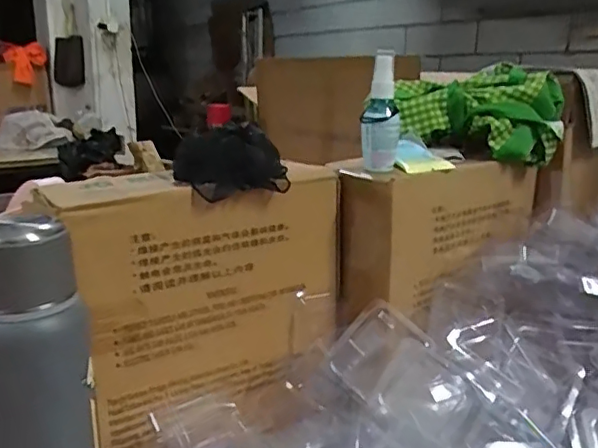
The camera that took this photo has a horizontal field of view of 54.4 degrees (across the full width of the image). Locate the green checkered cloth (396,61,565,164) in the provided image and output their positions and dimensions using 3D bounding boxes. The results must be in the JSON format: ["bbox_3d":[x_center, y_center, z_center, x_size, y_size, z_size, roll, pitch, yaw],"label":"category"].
[{"bbox_3d":[0.215,-0.136,0.712,0.198,0.098,0.086,7,16,26],"label":"green checkered cloth"}]

